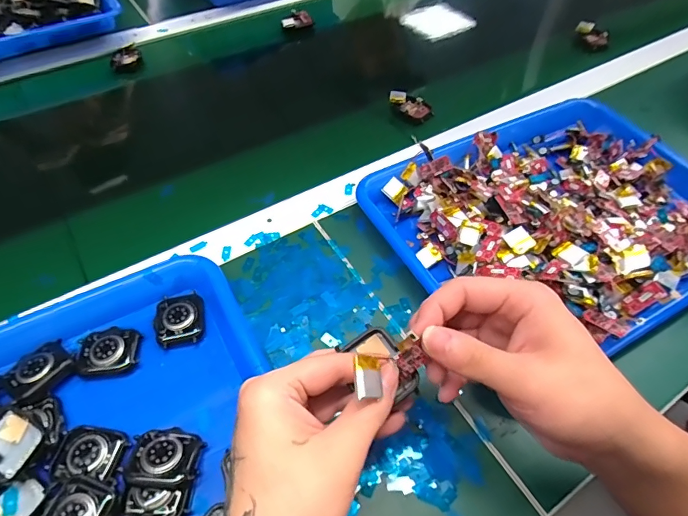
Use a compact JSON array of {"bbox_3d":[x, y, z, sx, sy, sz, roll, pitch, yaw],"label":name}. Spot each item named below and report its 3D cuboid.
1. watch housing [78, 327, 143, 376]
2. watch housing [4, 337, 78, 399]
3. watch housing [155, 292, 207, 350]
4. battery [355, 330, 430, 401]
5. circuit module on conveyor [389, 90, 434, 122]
[{"bbox_3d":[-0.179,0.070,0.329,0.041,0.009,0.036,-5,54,-4],"label":"watch housing"},{"bbox_3d":[-0.223,0.081,0.314,0.034,0.009,0.041,39,62,24],"label":"watch housing"},{"bbox_3d":[-0.132,0.047,0.346,0.037,0.008,0.045,-10,55,-8],"label":"watch housing"},{"bbox_3d":[0.023,0.057,0.227,0.048,0.017,0.018,-8,49,-44],"label":"battery"},{"bbox_3d":[0.083,-0.193,0.538,0.057,0.015,0.035,36,61,23],"label":"circuit module on conveyor"}]

